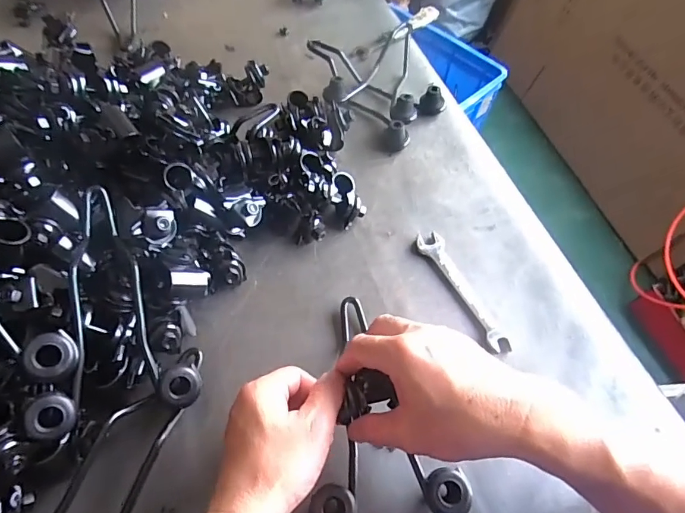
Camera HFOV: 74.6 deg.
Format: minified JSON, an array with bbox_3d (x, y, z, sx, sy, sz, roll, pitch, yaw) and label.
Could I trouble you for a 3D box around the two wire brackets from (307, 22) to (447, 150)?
[{"bbox_3d":[0.050,-0.233,0.599,0.159,0.041,0.219,-12,59,-12],"label":"two wire brackets"}]

